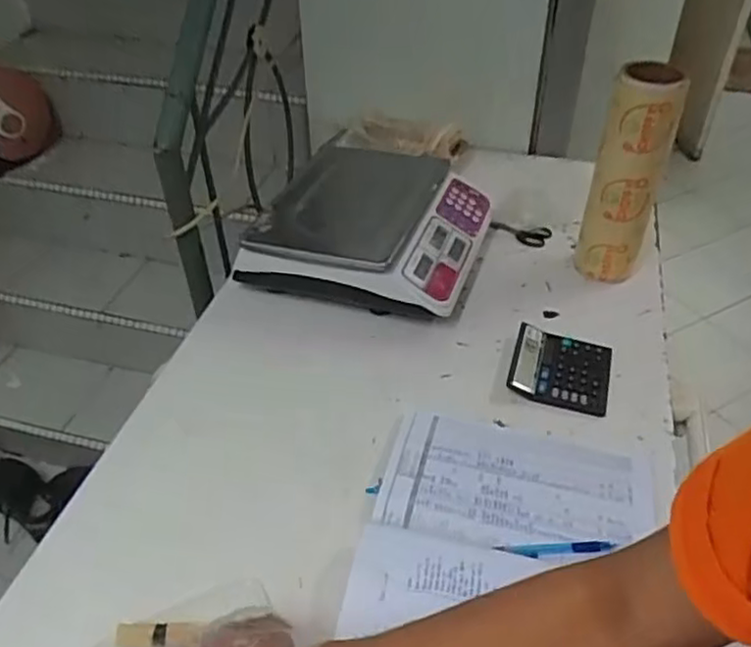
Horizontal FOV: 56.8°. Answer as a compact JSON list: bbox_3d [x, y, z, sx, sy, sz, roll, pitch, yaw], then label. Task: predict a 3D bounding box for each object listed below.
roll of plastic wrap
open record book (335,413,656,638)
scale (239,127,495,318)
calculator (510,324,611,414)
[{"bbox_3d":[0.367,-0.217,1.009,0.093,0.314,0.089,19,44,19],"label":"roll of plastic wrap"},{"bbox_3d":[0.133,0.236,0.707,0.297,0.041,0.392,11,42,11],"label":"open record book"},{"bbox_3d":[0.000,-0.159,1.080,0.314,0.126,0.326,12,42,15],"label":"scale"},{"bbox_3d":[0.250,0.056,0.933,0.126,0.017,0.137,13,43,13],"label":"calculator"}]

